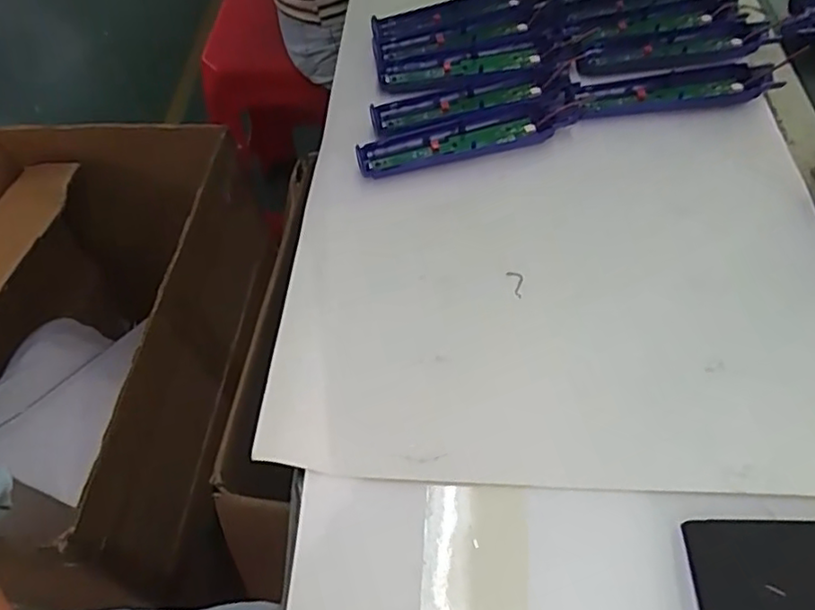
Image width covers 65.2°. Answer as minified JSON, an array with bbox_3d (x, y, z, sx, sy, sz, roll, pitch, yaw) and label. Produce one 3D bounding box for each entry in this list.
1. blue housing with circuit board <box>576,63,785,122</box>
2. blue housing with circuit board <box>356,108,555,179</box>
[{"bbox_3d":[0.223,-0.182,0.540,0.169,0.012,0.050,-10,53,-1],"label":"blue housing with circuit board"},{"bbox_3d":[0.036,-0.132,0.507,0.153,0.011,0.038,-13,53,-3],"label":"blue housing with circuit board"}]

